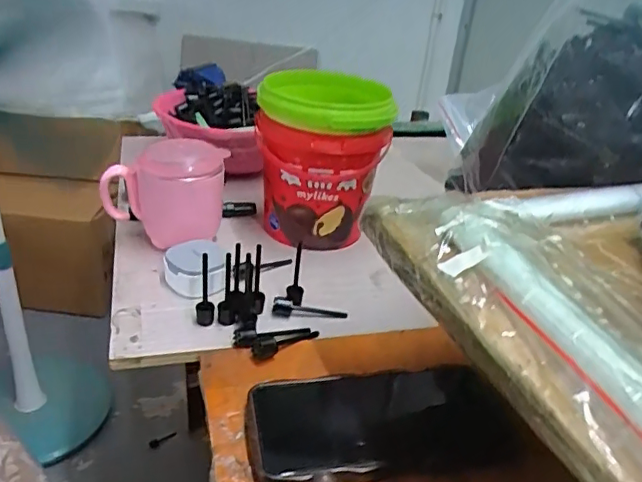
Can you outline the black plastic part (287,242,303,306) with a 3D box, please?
[{"bbox_3d":[-0.021,0.032,0.477,0.013,0.060,0.019,5,29,-2],"label":"black plastic part"}]

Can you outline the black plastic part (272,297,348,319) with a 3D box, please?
[{"bbox_3d":[-0.010,0.060,0.480,0.063,0.016,0.015,5,29,-2],"label":"black plastic part"}]

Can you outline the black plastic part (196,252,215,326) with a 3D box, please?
[{"bbox_3d":[-0.091,0.036,0.447,0.014,0.068,0.017,0,29,-11],"label":"black plastic part"}]

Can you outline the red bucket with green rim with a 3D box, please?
[{"bbox_3d":[-0.002,-0.084,0.584,0.125,0.163,0.139,5,29,-2],"label":"red bucket with green rim"}]

